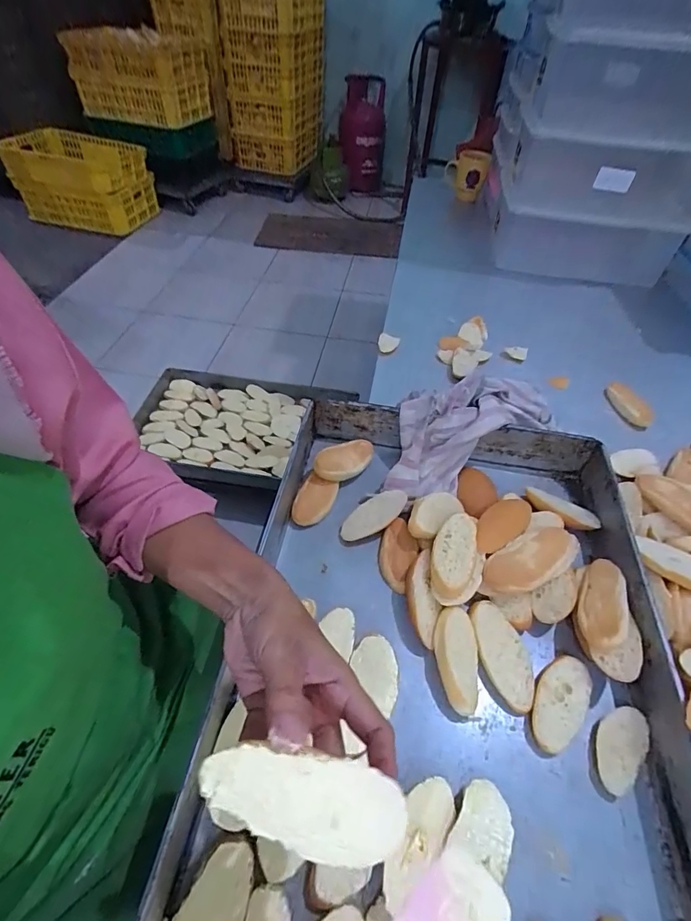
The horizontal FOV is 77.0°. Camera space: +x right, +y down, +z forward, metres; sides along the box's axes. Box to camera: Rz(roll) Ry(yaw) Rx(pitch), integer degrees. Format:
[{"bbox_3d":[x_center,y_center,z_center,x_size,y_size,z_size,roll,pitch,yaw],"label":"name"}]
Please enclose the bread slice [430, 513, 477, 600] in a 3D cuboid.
[{"bbox_3d":[0.108,0.092,0.434,0.041,0.016,0.085,16,62,10],"label":"bread slice"}]

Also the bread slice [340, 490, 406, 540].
[{"bbox_3d":[0.031,0.061,0.494,0.083,0.008,0.038,-33,56,-5],"label":"bread slice"}]

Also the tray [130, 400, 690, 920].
[{"bbox_3d":[0.084,0.190,0.369,0.368,0.069,0.634,9,49,4],"label":"tray"}]

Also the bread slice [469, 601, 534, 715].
[{"bbox_3d":[0.148,0.180,0.406,0.045,0.014,0.093,-3,49,-7],"label":"bread slice"}]

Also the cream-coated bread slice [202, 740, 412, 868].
[{"bbox_3d":[-0.020,0.154,0.200,0.091,0.016,0.038,12,77,4],"label":"cream-coated bread slice"}]

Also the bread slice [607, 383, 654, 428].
[{"bbox_3d":[0.423,-0.087,0.653,0.027,0.029,0.082,-13,51,-15],"label":"bread slice"}]

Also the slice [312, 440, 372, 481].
[{"bbox_3d":[0.000,-0.001,0.537,0.039,0.023,0.091,39,44,26],"label":"slice"}]

